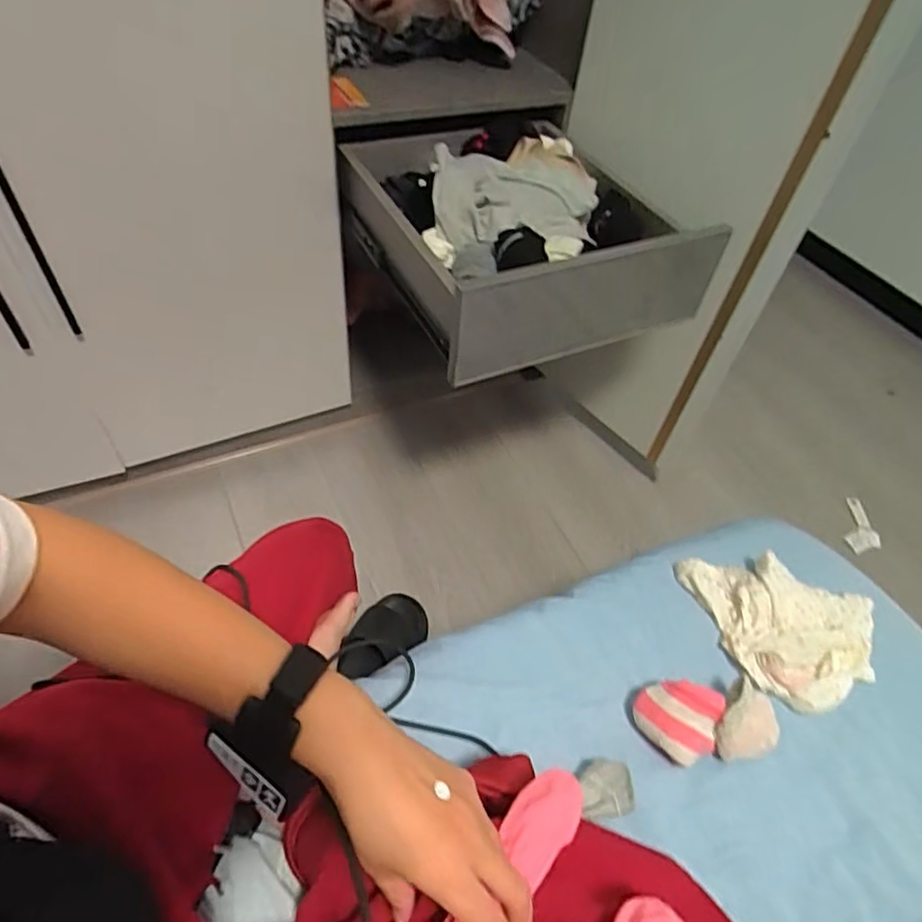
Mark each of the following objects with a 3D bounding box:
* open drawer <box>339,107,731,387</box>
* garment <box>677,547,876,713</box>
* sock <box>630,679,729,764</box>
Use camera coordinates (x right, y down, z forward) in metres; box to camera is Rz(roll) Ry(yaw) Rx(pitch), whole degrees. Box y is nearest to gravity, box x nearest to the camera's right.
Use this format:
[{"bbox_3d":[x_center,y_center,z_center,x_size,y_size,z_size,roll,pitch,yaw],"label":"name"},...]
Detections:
[{"bbox_3d":[0.070,-0.357,0.913,0.396,0.154,0.478,-18,54,-20],"label":"open drawer"},{"bbox_3d":[0.357,0.163,0.650,0.181,0.038,0.180,-12,53,-16],"label":"garment"},{"bbox_3d":[0.200,0.236,0.560,0.064,0.054,0.067,3,50,-4],"label":"sock"}]

